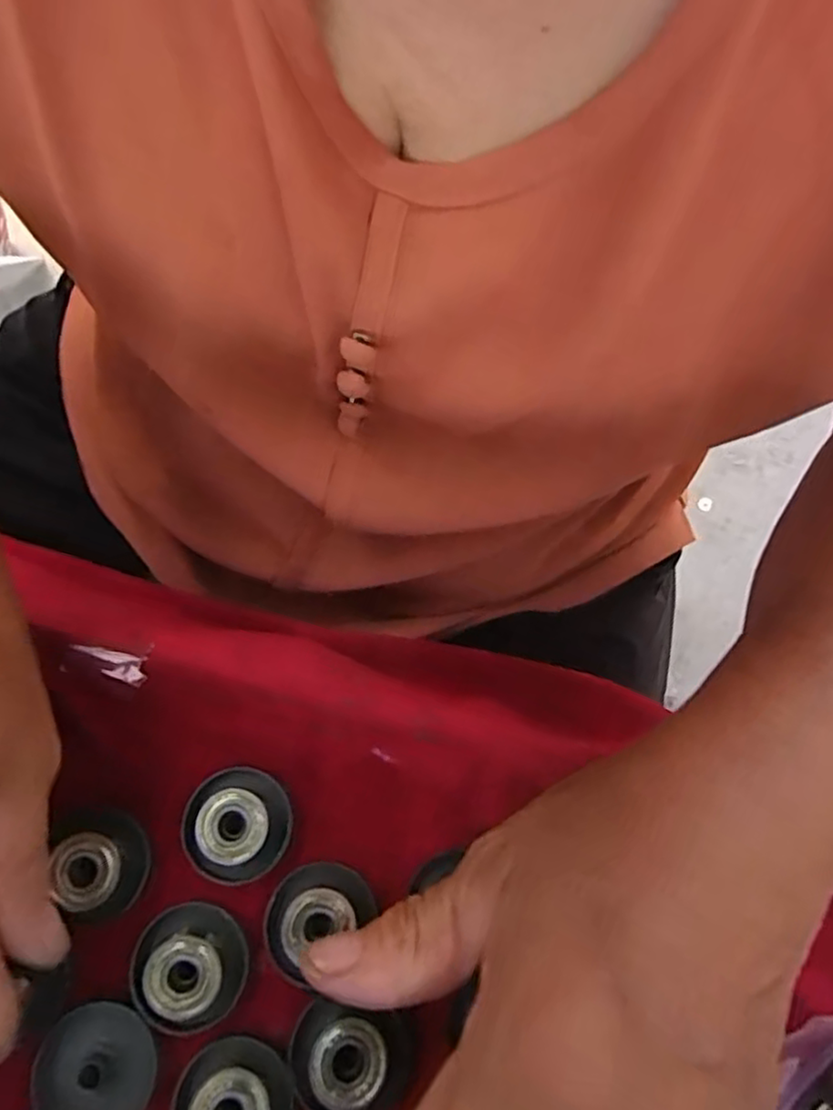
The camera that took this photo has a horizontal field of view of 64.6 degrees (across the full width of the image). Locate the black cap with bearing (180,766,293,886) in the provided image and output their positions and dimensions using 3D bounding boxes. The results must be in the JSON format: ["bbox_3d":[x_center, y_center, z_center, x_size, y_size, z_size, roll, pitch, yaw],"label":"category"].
[{"bbox_3d":[-0.055,0.082,0.201,0.032,0.011,0.032,0,72,-1],"label":"black cap with bearing"}]

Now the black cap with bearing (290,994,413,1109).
[{"bbox_3d":[-0.019,0.142,0.180,0.032,0.015,0.030,0,72,-1],"label":"black cap with bearing"}]

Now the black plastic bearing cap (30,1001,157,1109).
[{"bbox_3d":[-0.089,0.143,0.182,0.032,0.006,0.030,0,72,-1],"label":"black plastic bearing cap"}]

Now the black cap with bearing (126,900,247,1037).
[{"bbox_3d":[-0.066,0.118,0.186,0.032,0.011,0.032,0,72,-1],"label":"black cap with bearing"}]

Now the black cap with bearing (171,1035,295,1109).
[{"bbox_3d":[-0.050,0.150,0.175,0.032,0.009,0.030,0,72,-1],"label":"black cap with bearing"}]

